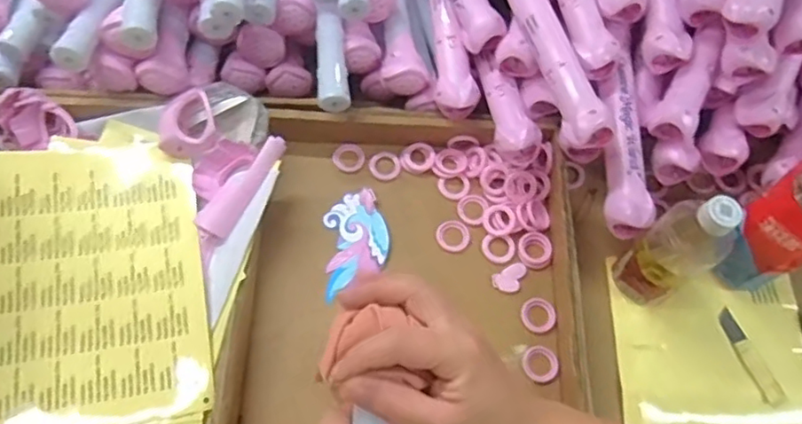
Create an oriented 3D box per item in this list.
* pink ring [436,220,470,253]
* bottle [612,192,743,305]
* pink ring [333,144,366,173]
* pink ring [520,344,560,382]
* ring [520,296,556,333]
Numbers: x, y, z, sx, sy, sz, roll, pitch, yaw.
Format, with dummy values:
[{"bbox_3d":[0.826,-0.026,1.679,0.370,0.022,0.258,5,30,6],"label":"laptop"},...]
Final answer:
[{"bbox_3d":[0.060,0.028,0.711,0.038,0.004,0.039,1,68,-2],"label":"pink ring"},{"bbox_3d":[0.275,0.037,0.619,0.065,0.184,0.065,-34,73,-14],"label":"bottle"},{"bbox_3d":[-0.063,-0.065,0.749,0.037,0.008,0.039,1,68,-2],"label":"pink ring"},{"bbox_3d":[0.148,0.162,0.657,0.037,0.004,0.040,1,68,-2],"label":"pink ring"},{"bbox_3d":[0.152,0.114,0.679,0.036,0.005,0.038,1,68,-2],"label":"ring"}]

